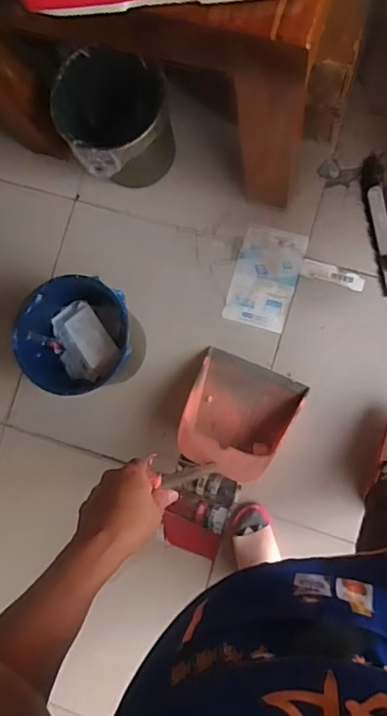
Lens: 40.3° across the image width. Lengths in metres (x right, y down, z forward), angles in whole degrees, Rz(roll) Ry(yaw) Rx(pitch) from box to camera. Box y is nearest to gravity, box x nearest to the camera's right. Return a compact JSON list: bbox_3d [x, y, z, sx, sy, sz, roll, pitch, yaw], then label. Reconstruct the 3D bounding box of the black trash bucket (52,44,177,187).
[{"bbox_3d":[-0.174,-0.539,1.228,0.235,0.240,0.245,-1,86,9],"label":"black trash bucket"}]

